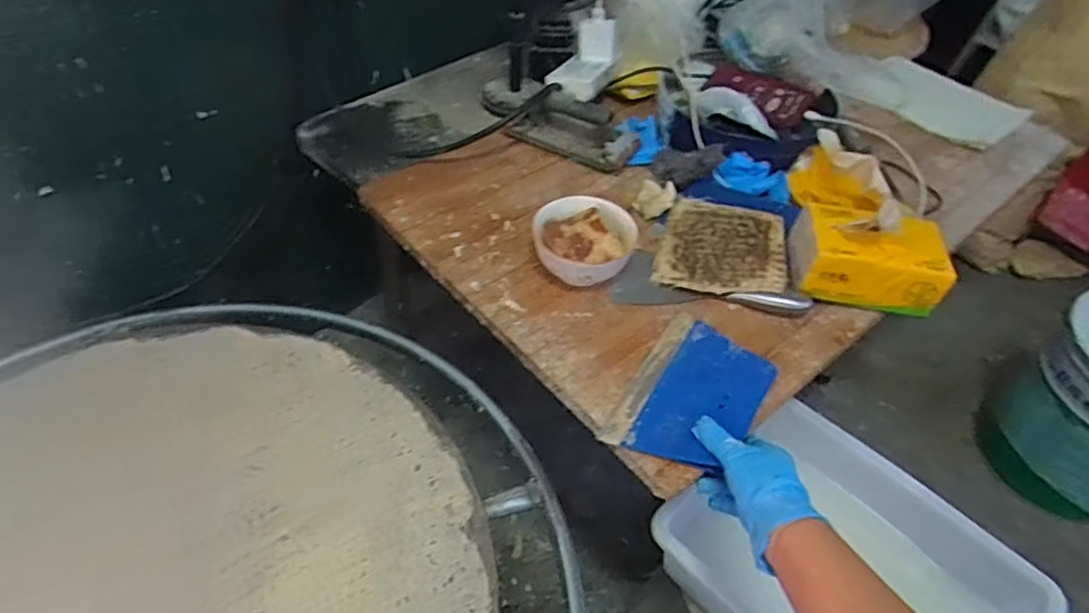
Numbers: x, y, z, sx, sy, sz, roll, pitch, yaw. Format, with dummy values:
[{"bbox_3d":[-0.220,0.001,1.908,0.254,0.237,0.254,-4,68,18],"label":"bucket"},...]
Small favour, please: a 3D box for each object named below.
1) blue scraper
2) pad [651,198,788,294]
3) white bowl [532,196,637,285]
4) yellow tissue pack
[{"bbox_3d":[0.154,0.086,0.668,0.120,0.009,0.183,19,49,28],"label":"blue scraper"},{"bbox_3d":[0.217,-0.073,0.804,0.147,0.024,0.155,13,48,7],"label":"pad"},{"bbox_3d":[0.043,-0.069,0.767,0.115,0.064,0.112,2,47,-2],"label":"white bowl"},{"bbox_3d":[0.386,-0.122,0.802,0.160,0.087,0.250,9,47,3],"label":"yellow tissue pack"}]

